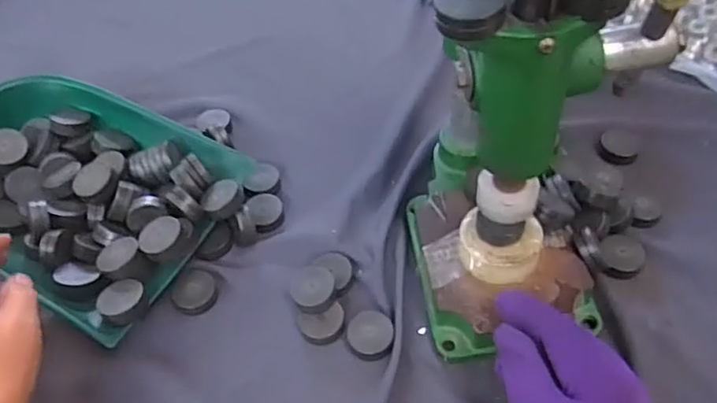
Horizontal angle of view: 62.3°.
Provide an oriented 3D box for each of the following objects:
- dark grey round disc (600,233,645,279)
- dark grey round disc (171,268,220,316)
[{"bbox_3d":[0.197,0.038,0.443,0.032,0.008,0.038,8,51,11],"label":"dark grey round disc"},{"bbox_3d":[-0.124,0.067,0.454,0.029,0.015,0.036,16,53,18],"label":"dark grey round disc"}]

